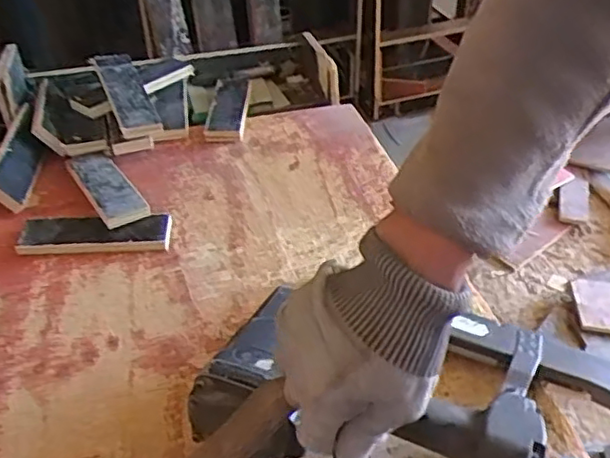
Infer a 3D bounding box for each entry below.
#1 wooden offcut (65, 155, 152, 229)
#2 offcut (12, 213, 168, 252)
[{"bbox_3d":[-0.239,-0.050,0.779,0.054,0.025,0.156,-22,46,-24],"label":"wooden offcut"},{"bbox_3d":[-0.235,0.005,0.719,0.165,0.018,0.052,-3,41,-4],"label":"offcut"}]

